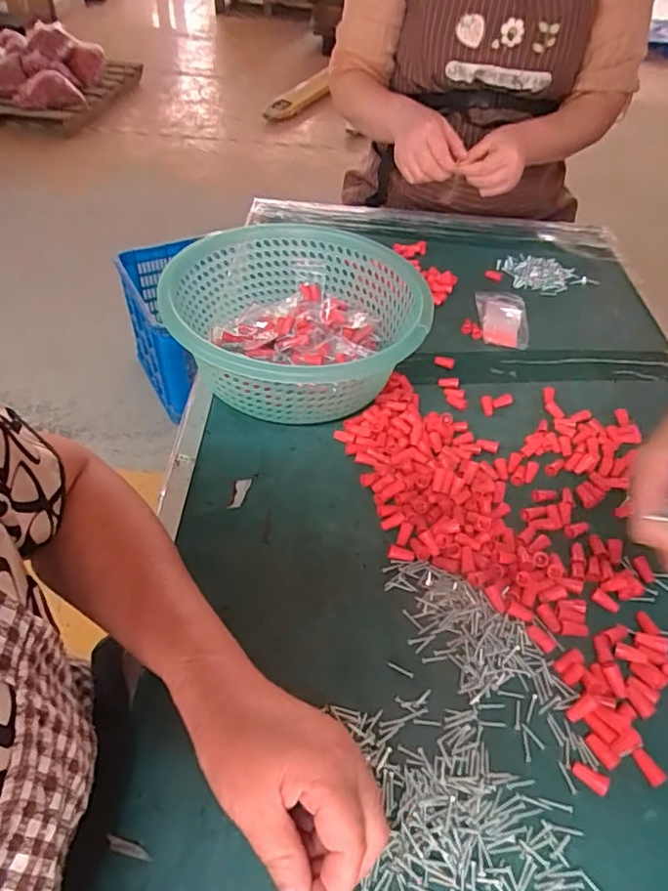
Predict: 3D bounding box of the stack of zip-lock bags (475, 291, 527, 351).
[{"bbox_3d":[0.219,-0.168,0.732,0.060,0.015,0.115,9,46,3],"label":"stack of zip-lock bags"}]

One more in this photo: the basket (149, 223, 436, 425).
[{"bbox_3d":[-0.037,-0.125,0.611,0.256,0.107,0.273,6,46,1],"label":"basket"}]

